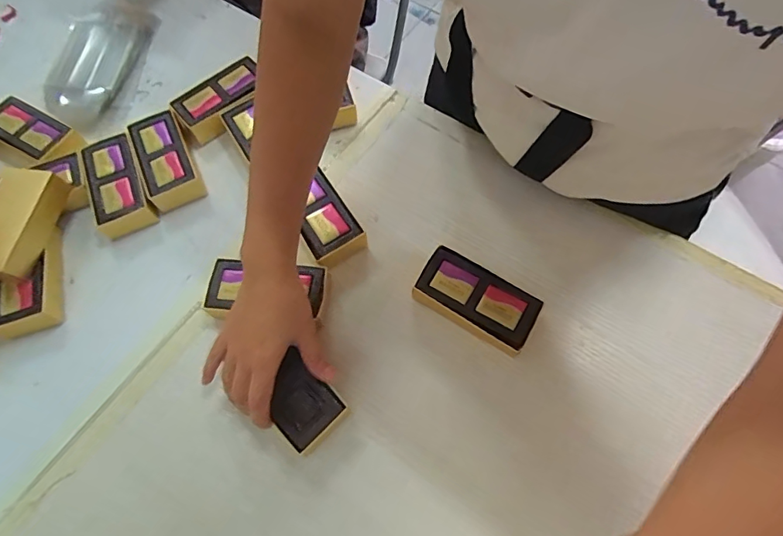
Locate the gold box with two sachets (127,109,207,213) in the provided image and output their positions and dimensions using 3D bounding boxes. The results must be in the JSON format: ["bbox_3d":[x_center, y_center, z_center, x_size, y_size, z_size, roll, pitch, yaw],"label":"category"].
[{"bbox_3d":[-0.256,-0.122,0.541,0.062,0.033,0.126,-25,68,-8],"label":"gold box with two sachets"}]

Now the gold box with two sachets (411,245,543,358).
[{"bbox_3d":[0.081,0.031,0.453,0.112,0.033,0.056,29,71,14],"label":"gold box with two sachets"}]

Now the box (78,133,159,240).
[{"bbox_3d":[-0.308,-0.095,0.531,0.055,0.031,0.118,-26,68,-8],"label":"box"}]

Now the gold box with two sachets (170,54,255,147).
[{"bbox_3d":[-0.206,-0.201,0.571,0.114,0.037,0.060,-43,71,-15],"label":"gold box with two sachets"}]

